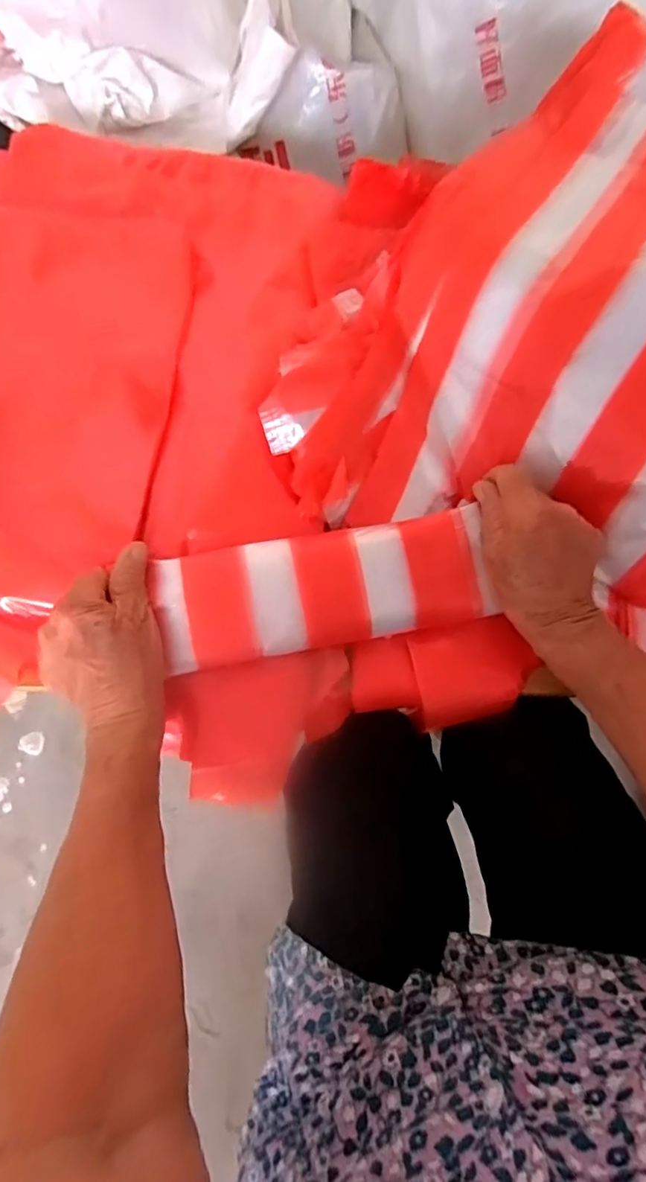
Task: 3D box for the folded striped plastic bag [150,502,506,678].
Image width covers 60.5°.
[{"bbox_3d":[0.003,-0.002,0.387,0.228,0.023,0.079,-10,82,-7],"label":"folded striped plastic bag"}]

